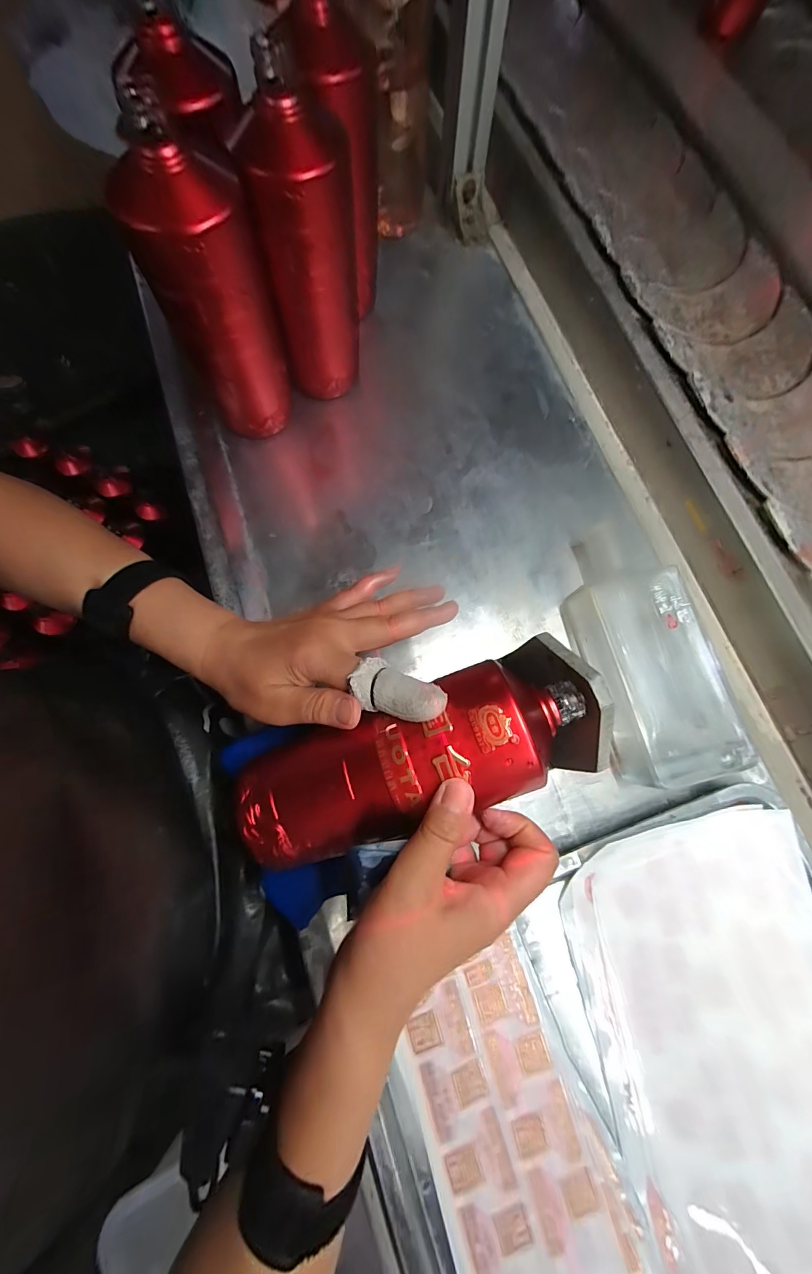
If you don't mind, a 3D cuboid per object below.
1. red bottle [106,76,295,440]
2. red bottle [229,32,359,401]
[{"bbox_3d":[-0.146,-0.253,0.332,0.077,0.210,0.061,-13,76,-7],"label":"red bottle"},{"bbox_3d":[-0.081,-0.310,0.352,0.075,0.204,0.073,-8,75,-5],"label":"red bottle"}]

